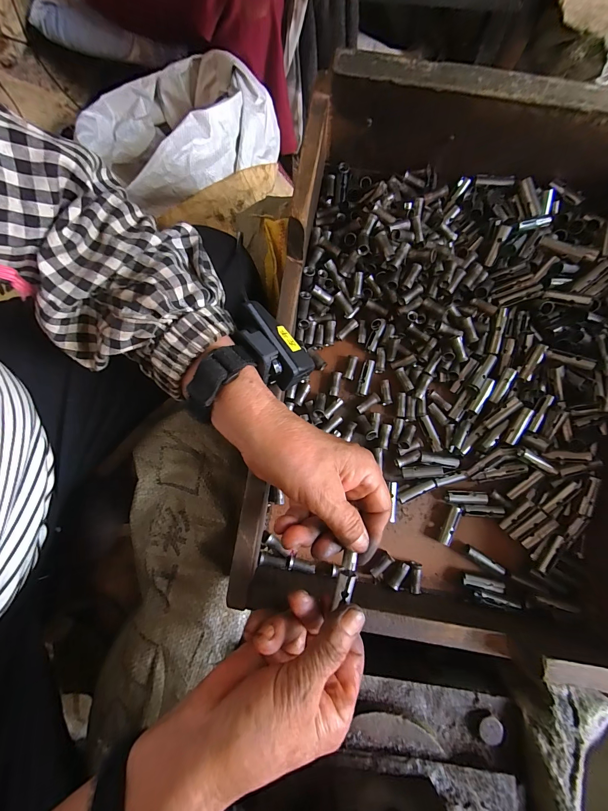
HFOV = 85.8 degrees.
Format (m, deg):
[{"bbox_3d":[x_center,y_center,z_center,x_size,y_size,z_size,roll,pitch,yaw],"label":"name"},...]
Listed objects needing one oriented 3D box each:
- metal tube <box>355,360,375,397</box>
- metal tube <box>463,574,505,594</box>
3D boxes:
[{"bbox_3d":[0.063,-0.027,0.333,0.012,0.012,0.037,17,77,3],"label":"metal tube"},{"bbox_3d":[0.165,0.164,0.302,0.037,0.009,0.010,11,76,2],"label":"metal tube"}]

